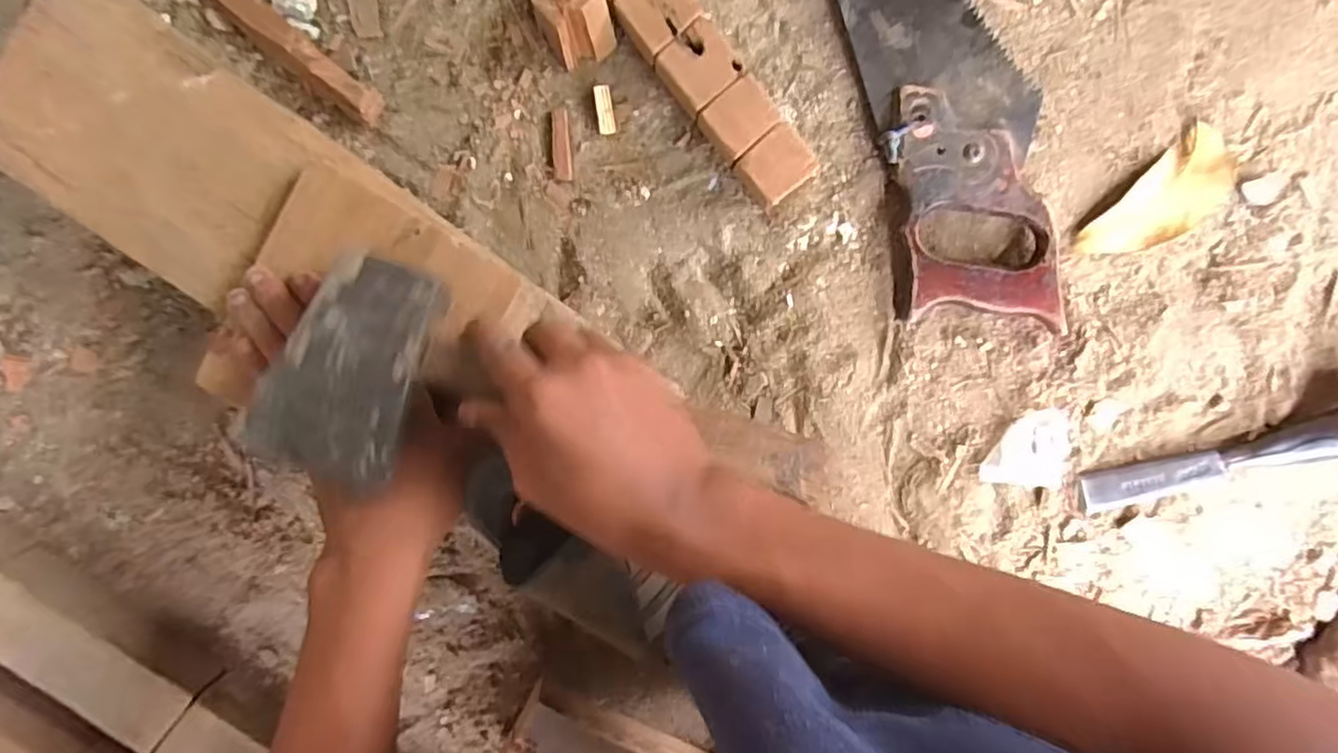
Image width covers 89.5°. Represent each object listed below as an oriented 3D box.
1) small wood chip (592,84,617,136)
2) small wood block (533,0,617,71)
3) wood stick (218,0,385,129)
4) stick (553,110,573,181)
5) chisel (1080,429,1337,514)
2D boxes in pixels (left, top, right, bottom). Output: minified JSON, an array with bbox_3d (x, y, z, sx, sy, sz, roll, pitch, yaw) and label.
[{"bbox_3d":[-0.041,-0.169,0.429,0.010,0.012,0.029,-9,99,0],"label":"small wood chip"},{"bbox_3d":[-0.056,-0.212,0.399,0.041,0.033,0.039,-17,99,1],"label":"small wood block"},{"bbox_3d":[-0.228,-0.199,0.393,0.141,0.021,0.020,39,96,-7],"label":"wood stick"},{"bbox_3d":[-0.069,-0.148,0.431,0.011,0.005,0.044,-5,99,-1],"label":"stick"},{"bbox_3d":[0.361,0.058,0.438,0.172,0.025,0.027,-15,99,13],"label":"chisel"}]

